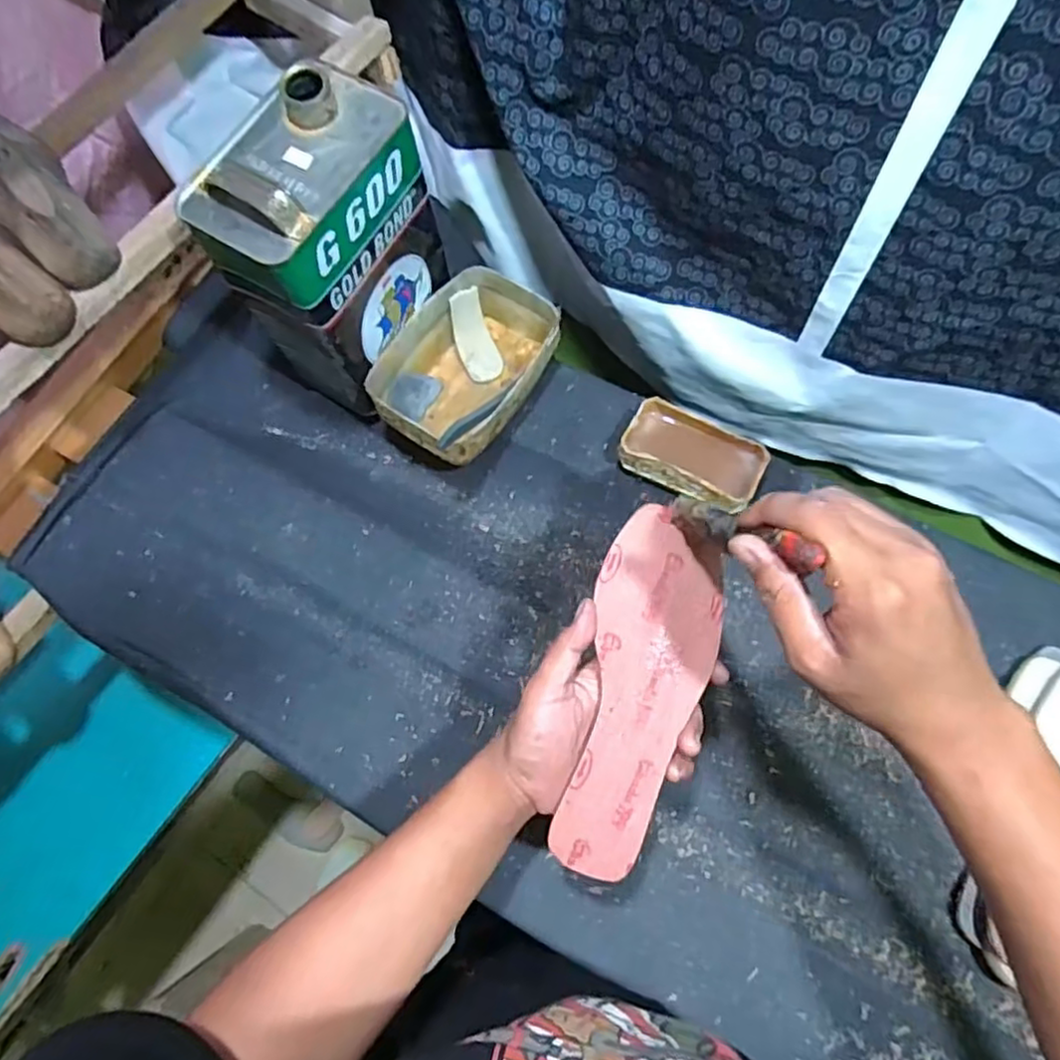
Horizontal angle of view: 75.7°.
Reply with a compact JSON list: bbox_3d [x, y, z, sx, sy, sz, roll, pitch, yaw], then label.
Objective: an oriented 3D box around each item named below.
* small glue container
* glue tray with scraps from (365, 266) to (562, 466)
[{"bbox_3d":[0.151,-0.069,0.631,0.125,0.030,0.077,29,72,13],"label":"small glue container"},{"bbox_3d":[-0.058,-0.154,0.659,0.121,0.072,0.182,31,73,13],"label":"glue tray with scraps"}]

